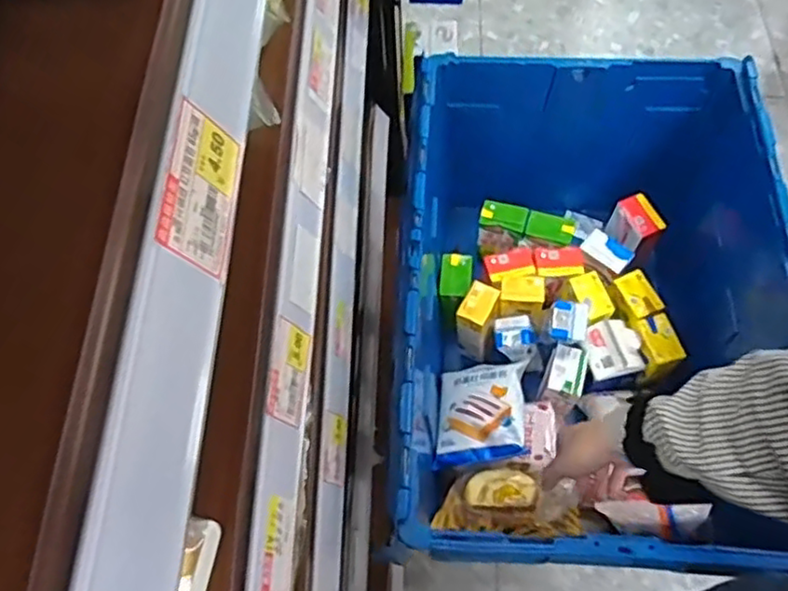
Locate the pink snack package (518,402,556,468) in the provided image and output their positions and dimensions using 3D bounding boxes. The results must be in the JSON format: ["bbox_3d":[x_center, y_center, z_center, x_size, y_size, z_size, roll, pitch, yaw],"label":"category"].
[{"bbox_3d":[0.178,0.168,0.813,0.037,0.020,0.085,12,65,8],"label":"pink snack package"}]

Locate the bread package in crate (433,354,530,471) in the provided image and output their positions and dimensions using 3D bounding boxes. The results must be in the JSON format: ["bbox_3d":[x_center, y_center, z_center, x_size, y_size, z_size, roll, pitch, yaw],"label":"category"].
[{"bbox_3d":[0.113,0.148,0.847,0.113,0.042,0.141,-7,52,23],"label":"bread package in crate"}]

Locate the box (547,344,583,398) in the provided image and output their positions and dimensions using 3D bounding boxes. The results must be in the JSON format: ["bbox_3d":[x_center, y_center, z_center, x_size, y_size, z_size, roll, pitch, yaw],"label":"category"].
[{"bbox_3d":[0.221,0.095,0.833,0.042,0.022,0.058,15,66,9],"label":"box"}]

